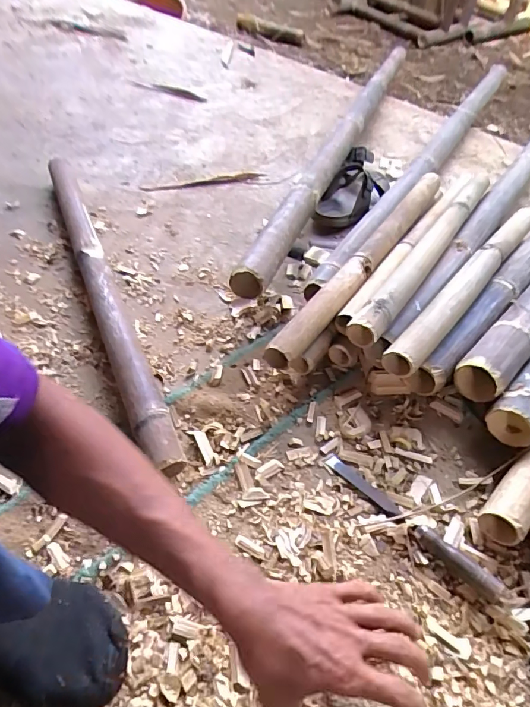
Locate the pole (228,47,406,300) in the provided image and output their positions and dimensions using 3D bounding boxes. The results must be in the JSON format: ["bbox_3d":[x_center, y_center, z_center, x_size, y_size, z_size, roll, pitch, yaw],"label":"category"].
[{"bbox_3d":[0.191,-0.538,1.084,0.075,0.057,1.215,20,54,11],"label":"pole"}]

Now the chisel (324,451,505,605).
[{"bbox_3d":[0.182,0.212,0.567,0.250,0.022,0.024,38,58,24],"label":"chisel"}]

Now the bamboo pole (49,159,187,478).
[{"bbox_3d":[-0.293,-0.126,0.772,0.055,0.061,0.790,-19,56,-18],"label":"bamboo pole"}]

